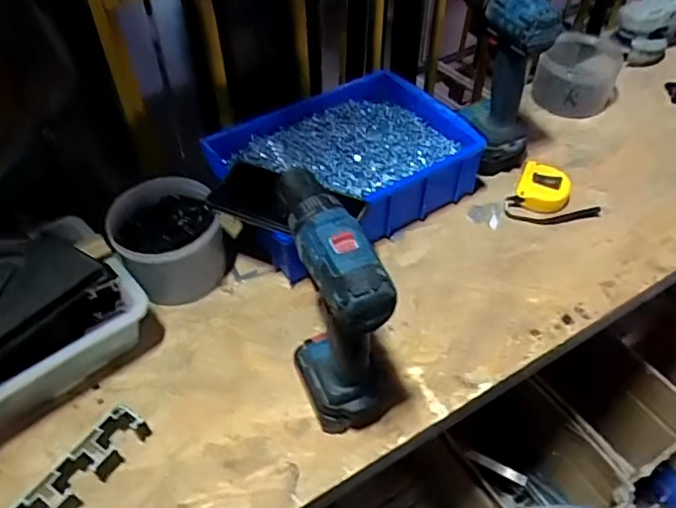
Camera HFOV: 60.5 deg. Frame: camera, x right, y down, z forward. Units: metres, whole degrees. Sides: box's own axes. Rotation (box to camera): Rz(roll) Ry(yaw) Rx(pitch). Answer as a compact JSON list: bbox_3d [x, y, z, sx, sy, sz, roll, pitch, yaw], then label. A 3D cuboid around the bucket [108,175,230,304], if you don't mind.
[{"bbox_3d":[-0.189,-0.016,0.649,0.110,0.087,0.112,0,50,0],"label":"bucket"}]

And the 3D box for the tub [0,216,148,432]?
[{"bbox_3d":[-0.327,0.062,0.564,0.232,0.110,0.165,-33,58,-25],"label":"tub"}]

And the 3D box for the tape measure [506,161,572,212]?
[{"bbox_3d":[0.260,-0.082,0.736,0.066,0.034,0.071,24,54,19],"label":"tape measure"}]

